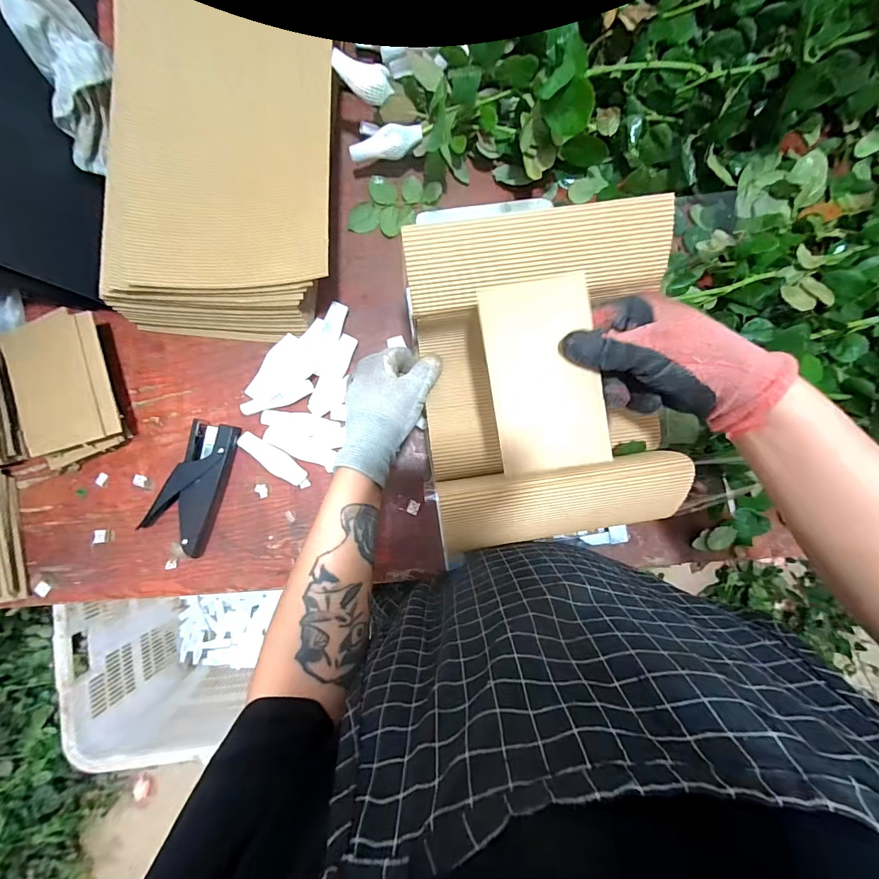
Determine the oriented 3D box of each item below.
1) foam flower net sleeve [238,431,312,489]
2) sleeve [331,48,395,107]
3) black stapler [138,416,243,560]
[{"bbox_3d":[-0.193,0.025,0.478,0.096,0.008,0.026,38,86,0],"label":"foam flower net sleeve"},{"bbox_3d":[-0.083,-0.382,0.432,0.065,0.025,0.037,19,88,-14],"label":"sleeve"},{"bbox_3d":[-0.287,0.051,0.466,0.071,0.025,0.146,14,86,-2],"label":"black stapler"}]

